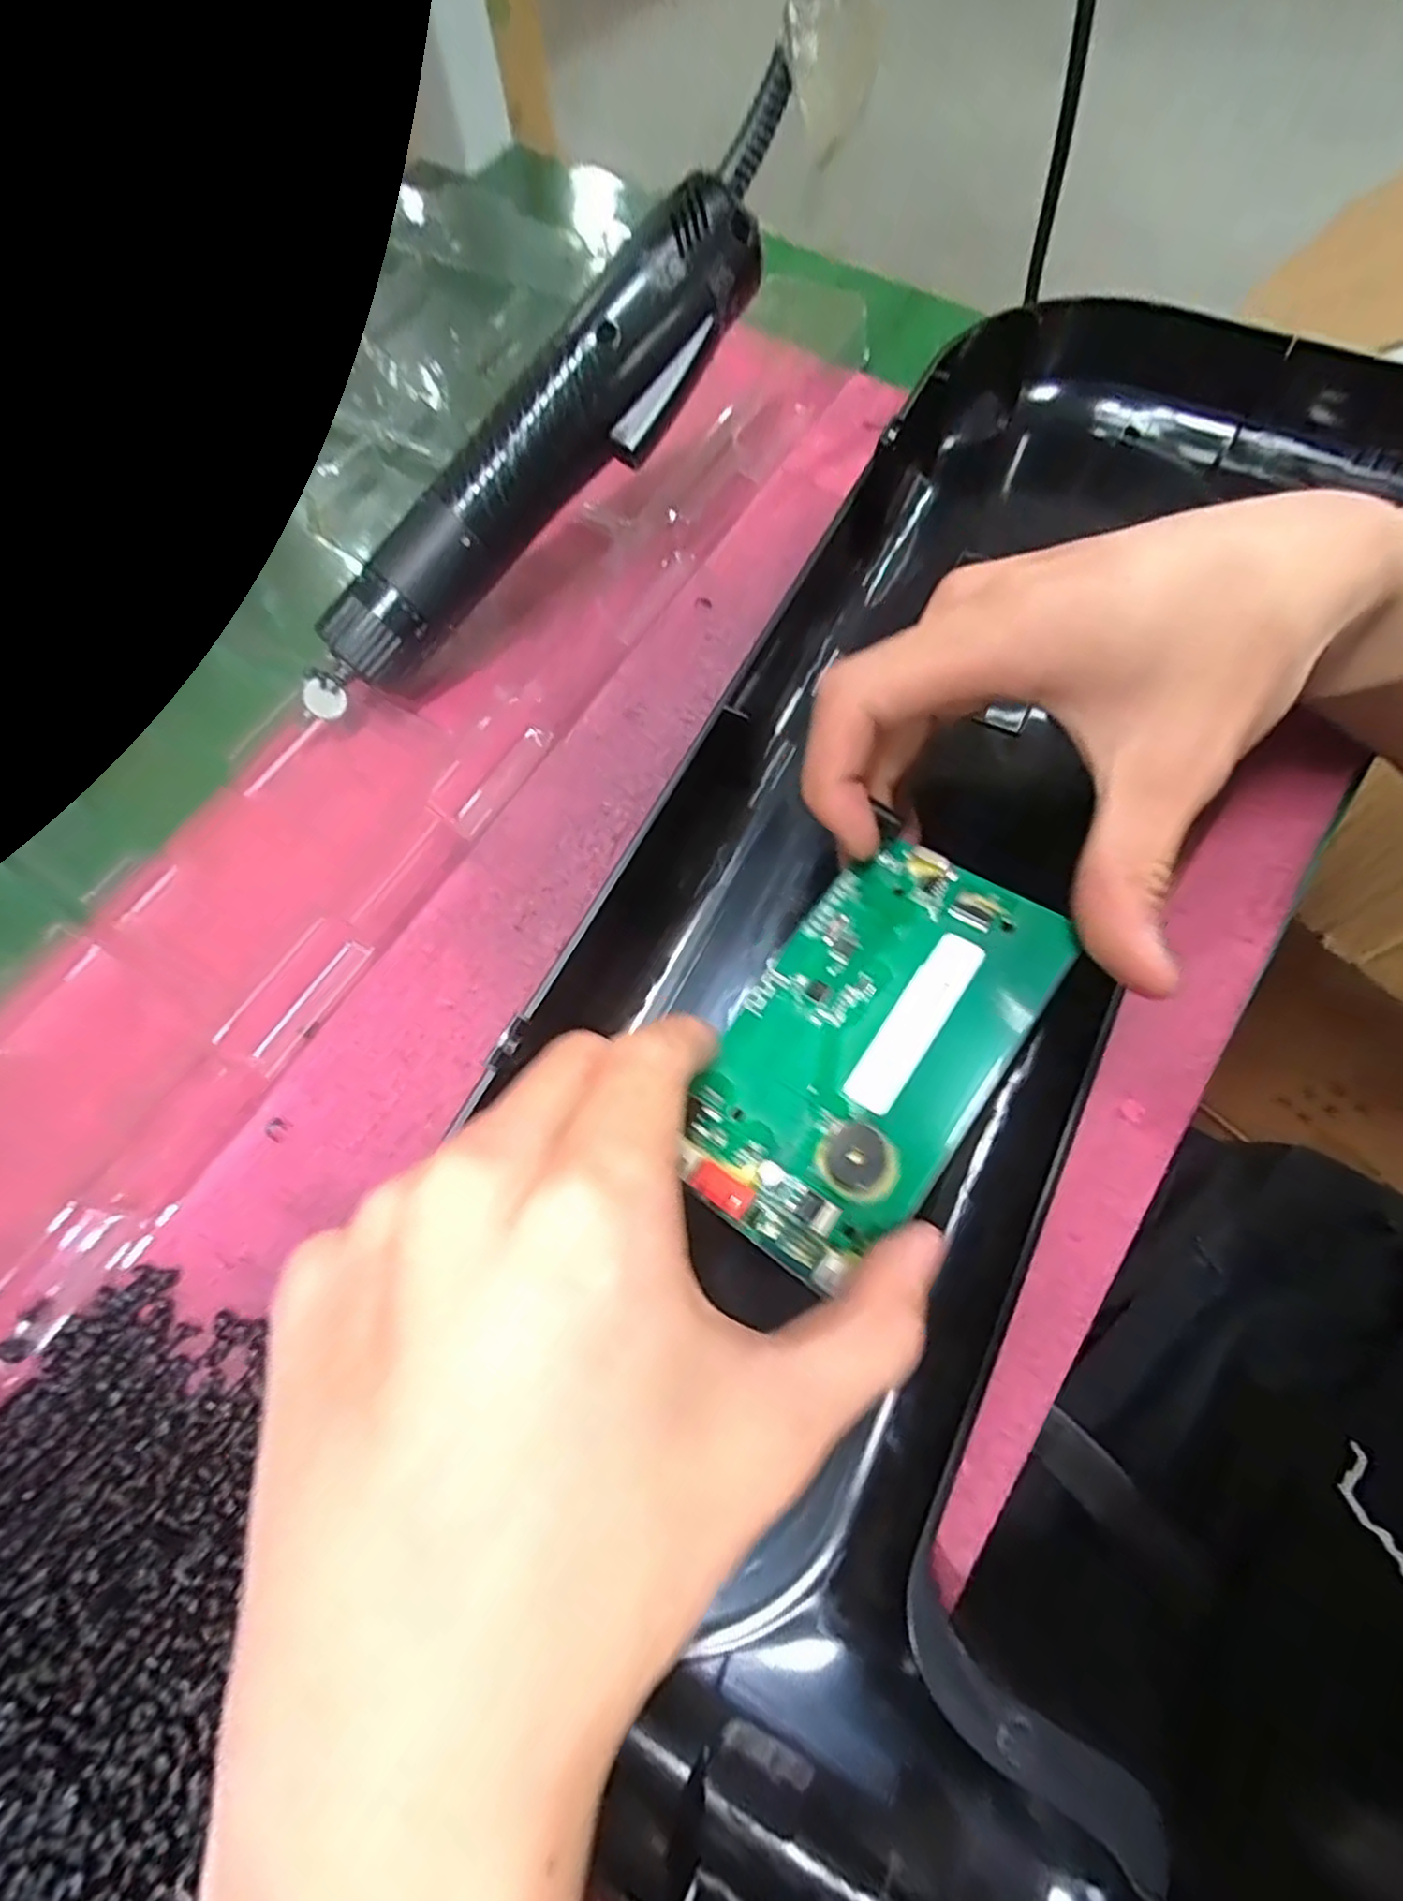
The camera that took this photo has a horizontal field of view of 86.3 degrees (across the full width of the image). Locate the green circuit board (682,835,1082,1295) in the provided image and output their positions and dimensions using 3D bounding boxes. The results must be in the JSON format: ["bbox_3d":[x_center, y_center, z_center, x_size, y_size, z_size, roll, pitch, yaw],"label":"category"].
[{"bbox_3d":[0.040,0.022,0.182,0.059,0.013,0.104,34,74,15],"label":"green circuit board"}]

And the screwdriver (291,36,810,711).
[{"bbox_3d":[-0.052,-0.169,0.254,0.231,0.035,0.028,-45,72,7],"label":"screwdriver"}]

